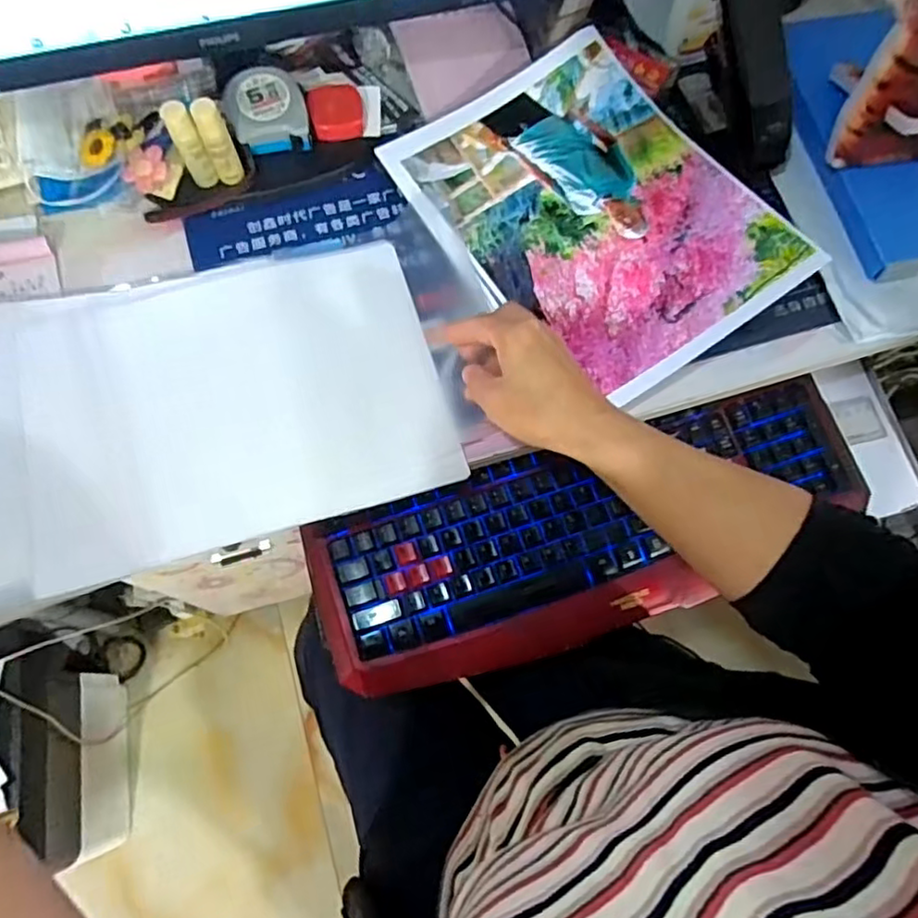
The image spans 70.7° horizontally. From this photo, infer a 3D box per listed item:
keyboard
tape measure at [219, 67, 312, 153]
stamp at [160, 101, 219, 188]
[{"bbox_3d":[0.110,0.059,0.518,0.448,0.031,0.146,-17,70,-5],"label":"keyboard"},{"bbox_3d":[-0.160,-0.295,0.546,0.061,0.027,0.068,-10,87,-6],"label":"tape measure"},{"bbox_3d":[-0.214,-0.249,0.514,0.019,0.070,0.018,-30,72,-10],"label":"stamp"}]

